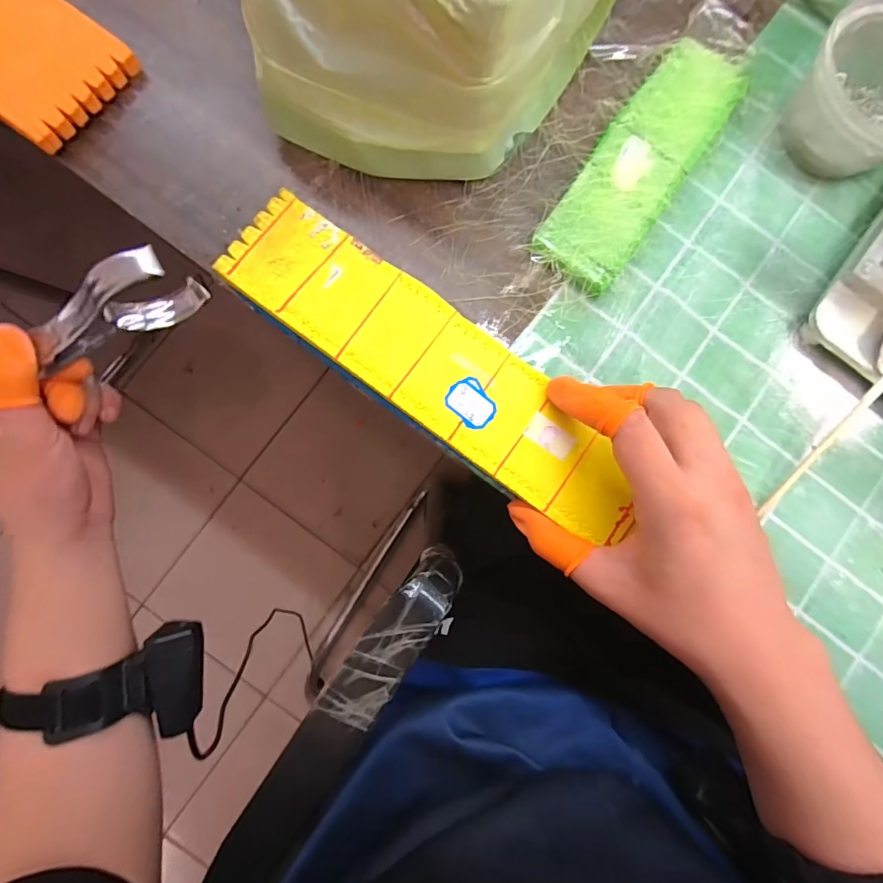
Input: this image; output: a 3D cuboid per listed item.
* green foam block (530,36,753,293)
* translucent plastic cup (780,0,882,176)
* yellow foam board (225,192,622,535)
[{"bbox_3d":[0.130,-0.180,0.294,0.059,0.014,0.181,36,84,1],"label":"green foam block"},{"bbox_3d":[0.274,-0.219,0.284,0.105,0.055,0.092,-39,87,-6],"label":"translucent plastic cup"},{"bbox_3d":[-0.002,-0.042,0.259,0.265,0.004,0.067,38,84,1],"label":"yellow foam board"}]

